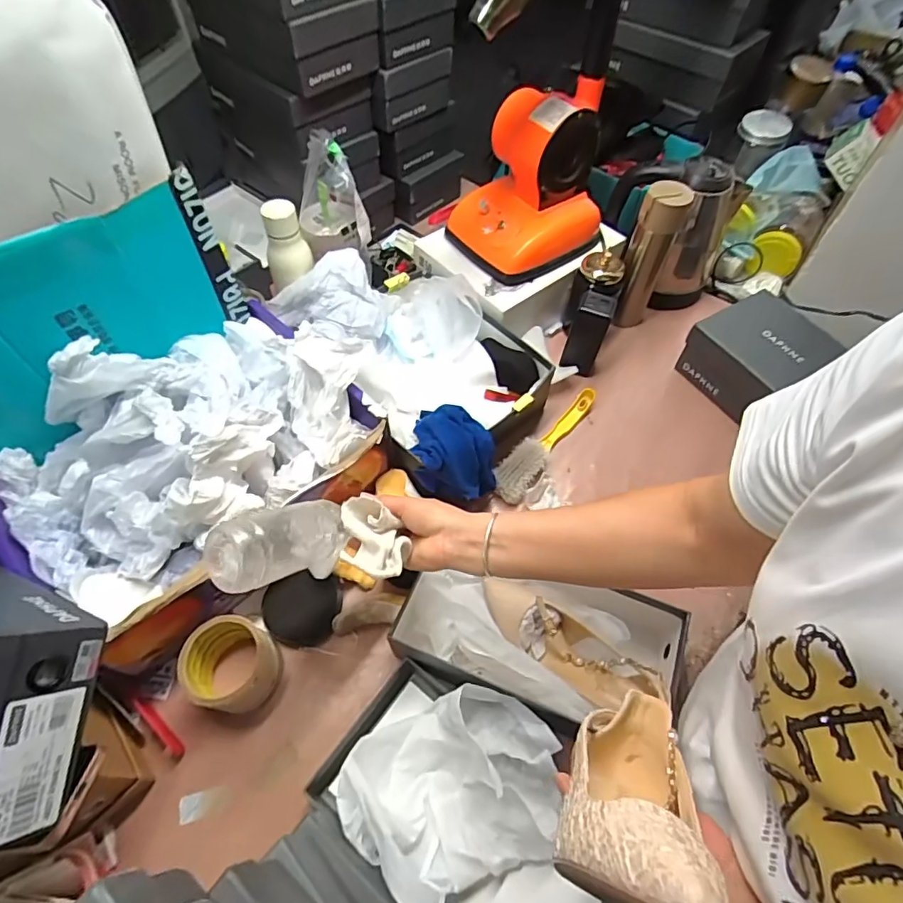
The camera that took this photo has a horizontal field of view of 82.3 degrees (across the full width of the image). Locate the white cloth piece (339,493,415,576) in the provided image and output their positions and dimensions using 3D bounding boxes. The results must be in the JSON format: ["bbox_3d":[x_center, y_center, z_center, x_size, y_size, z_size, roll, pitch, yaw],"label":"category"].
[{"bbox_3d":[-0.073,0.082,0.489,0.058,0.030,0.081,-7,58,-6],"label":"white cloth piece"}]

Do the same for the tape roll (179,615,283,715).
[{"bbox_3d":[-0.241,0.239,0.574,0.091,0.081,0.086,1,57,-1],"label":"tape roll"}]

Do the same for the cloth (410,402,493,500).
[{"bbox_3d":[0.005,-0.007,0.688,0.110,0.083,0.121,1,57,0],"label":"cloth"}]

